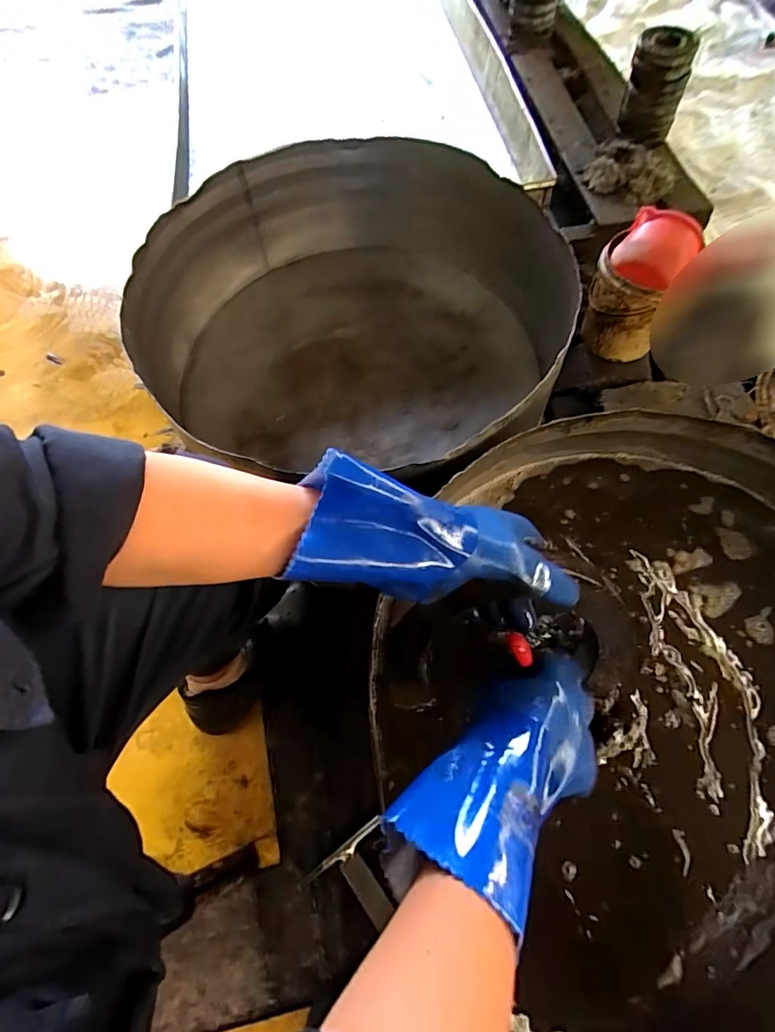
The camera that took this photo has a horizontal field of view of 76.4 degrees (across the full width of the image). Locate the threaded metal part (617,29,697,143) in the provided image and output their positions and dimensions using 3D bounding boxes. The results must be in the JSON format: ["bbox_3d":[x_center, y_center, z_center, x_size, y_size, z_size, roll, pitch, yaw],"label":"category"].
[{"bbox_3d":[0.587,-0.938,1.084,0.122,0.171,0.111,19,68,11],"label":"threaded metal part"}]

